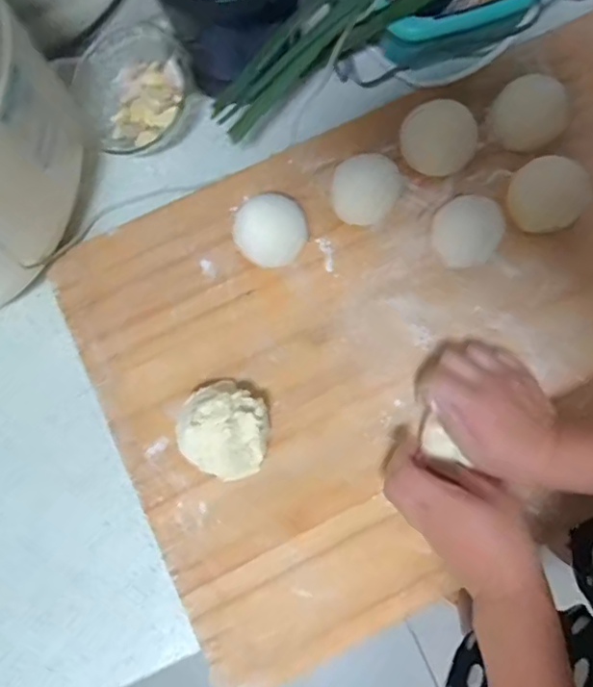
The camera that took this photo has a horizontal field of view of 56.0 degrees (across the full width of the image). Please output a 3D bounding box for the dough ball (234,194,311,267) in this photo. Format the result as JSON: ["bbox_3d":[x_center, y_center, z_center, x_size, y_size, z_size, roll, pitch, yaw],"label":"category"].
[{"bbox_3d":[-0.021,-0.099,0.488,0.057,0.036,0.057,33,81,7],"label":"dough ball"}]

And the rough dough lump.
[{"bbox_3d":[-0.057,0.069,0.449,0.073,0.049,0.070,0,78,1],"label":"rough dough lump"}]

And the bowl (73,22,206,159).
[{"bbox_3d":[-0.152,-0.239,0.529,0.107,0.067,0.094,-25,79,-4],"label":"bowl"}]

